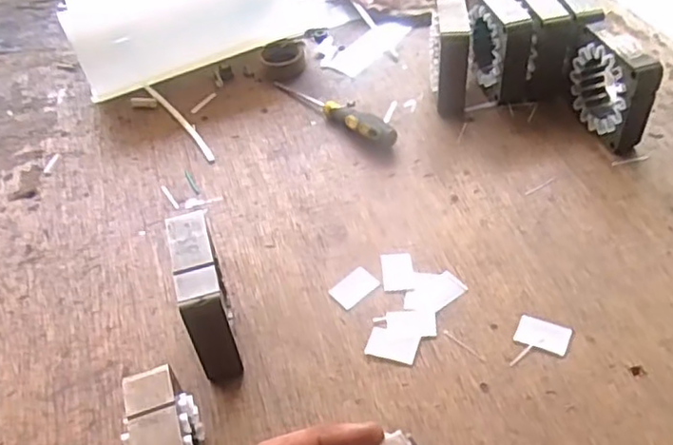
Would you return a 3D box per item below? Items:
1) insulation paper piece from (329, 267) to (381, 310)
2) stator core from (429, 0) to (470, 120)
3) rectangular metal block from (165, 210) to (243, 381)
[{"bbox_3d":[0.012,0.042,0.426,0.030,0.004,0.022,-37,53,-25],"label":"insulation paper piece"},{"bbox_3d":[0.093,-0.137,0.535,0.031,0.078,0.069,2,47,8],"label":"stator core"},{"bbox_3d":[-0.075,0.047,0.382,0.025,0.076,0.078,-16,47,-9],"label":"rectangular metal block"}]

